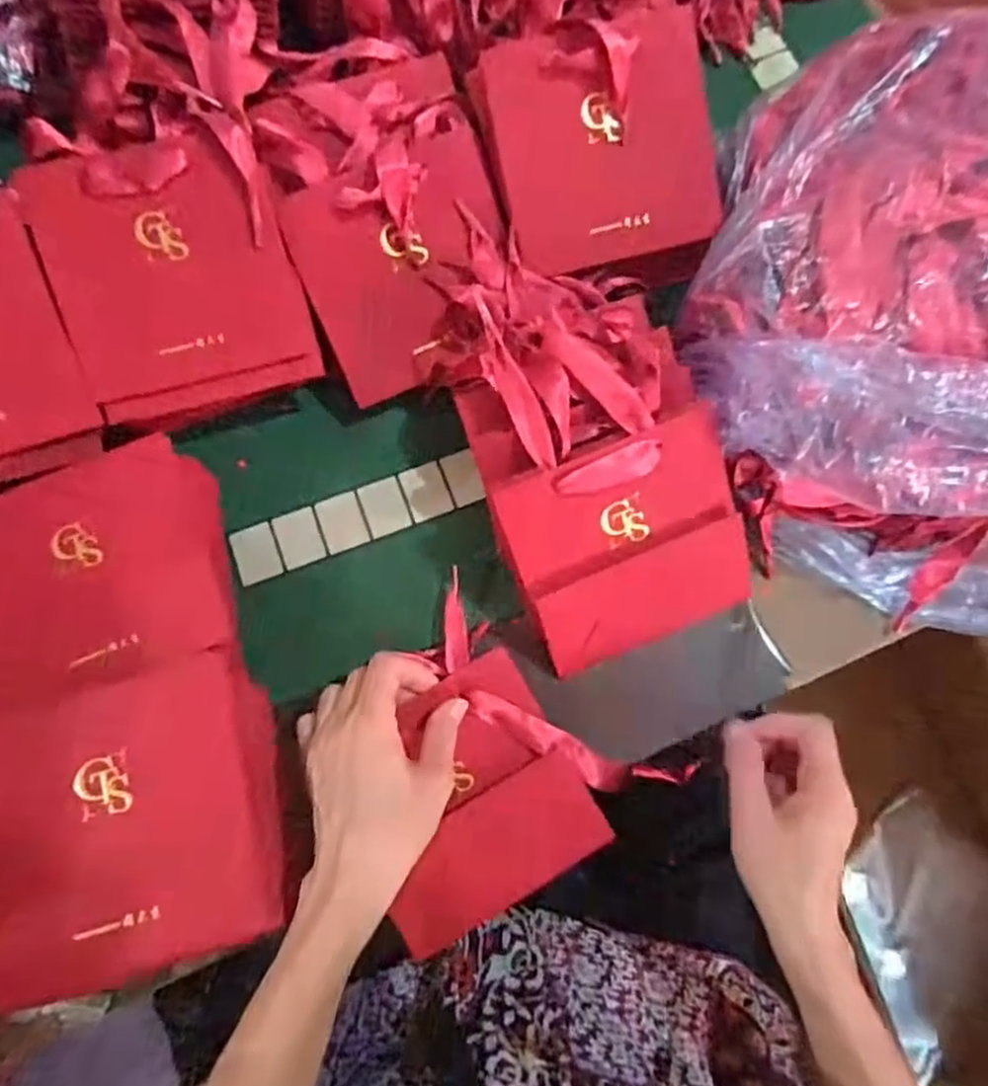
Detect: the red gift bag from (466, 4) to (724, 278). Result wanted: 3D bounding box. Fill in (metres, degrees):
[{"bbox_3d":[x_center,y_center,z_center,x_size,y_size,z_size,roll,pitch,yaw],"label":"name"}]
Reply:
[{"bbox_3d":[0.072,-0.259,0.445,0.143,0.018,0.139,-14,105,1],"label":"red gift bag"}]

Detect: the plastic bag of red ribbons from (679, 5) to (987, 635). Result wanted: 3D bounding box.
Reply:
[{"bbox_3d":[0.271,-0.153,0.429,0.278,0.134,0.376,12,75,3],"label":"plastic bag of red ribbons"}]

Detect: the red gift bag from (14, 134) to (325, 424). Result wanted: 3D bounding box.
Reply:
[{"bbox_3d":[-0.196,-0.163,0.424,0.136,0.013,0.146,-18,110,-13],"label":"red gift bag"}]

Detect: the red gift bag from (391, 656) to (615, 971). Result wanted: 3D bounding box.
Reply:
[{"bbox_3d":[-0.013,0.155,0.413,0.143,0.013,0.137,-30,89,-10],"label":"red gift bag"}]

